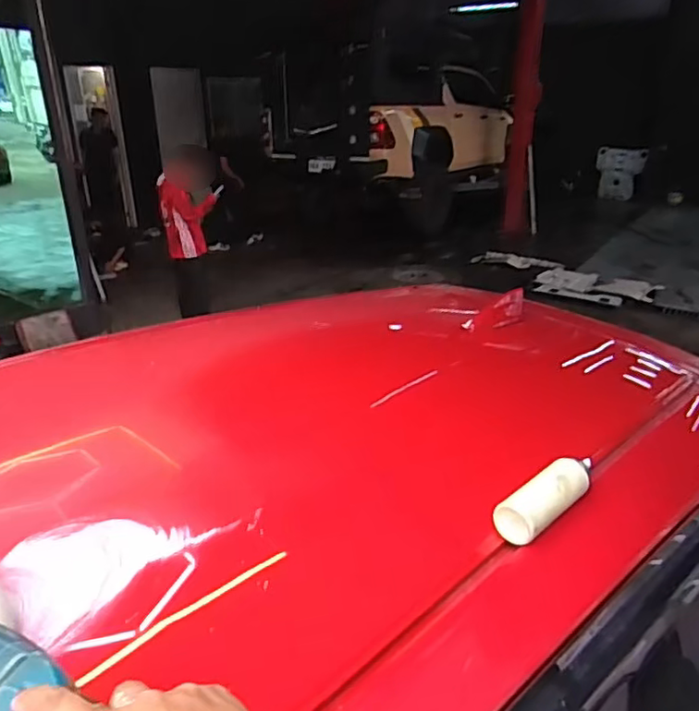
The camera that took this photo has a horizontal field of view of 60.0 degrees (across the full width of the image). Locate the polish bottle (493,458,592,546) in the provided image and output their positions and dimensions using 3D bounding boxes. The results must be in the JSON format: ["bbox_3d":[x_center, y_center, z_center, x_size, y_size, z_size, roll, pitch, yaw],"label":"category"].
[{"bbox_3d":[0.258,0.171,0.770,0.190,0.042,0.055,-22,31,-38],"label":"polish bottle"}]

